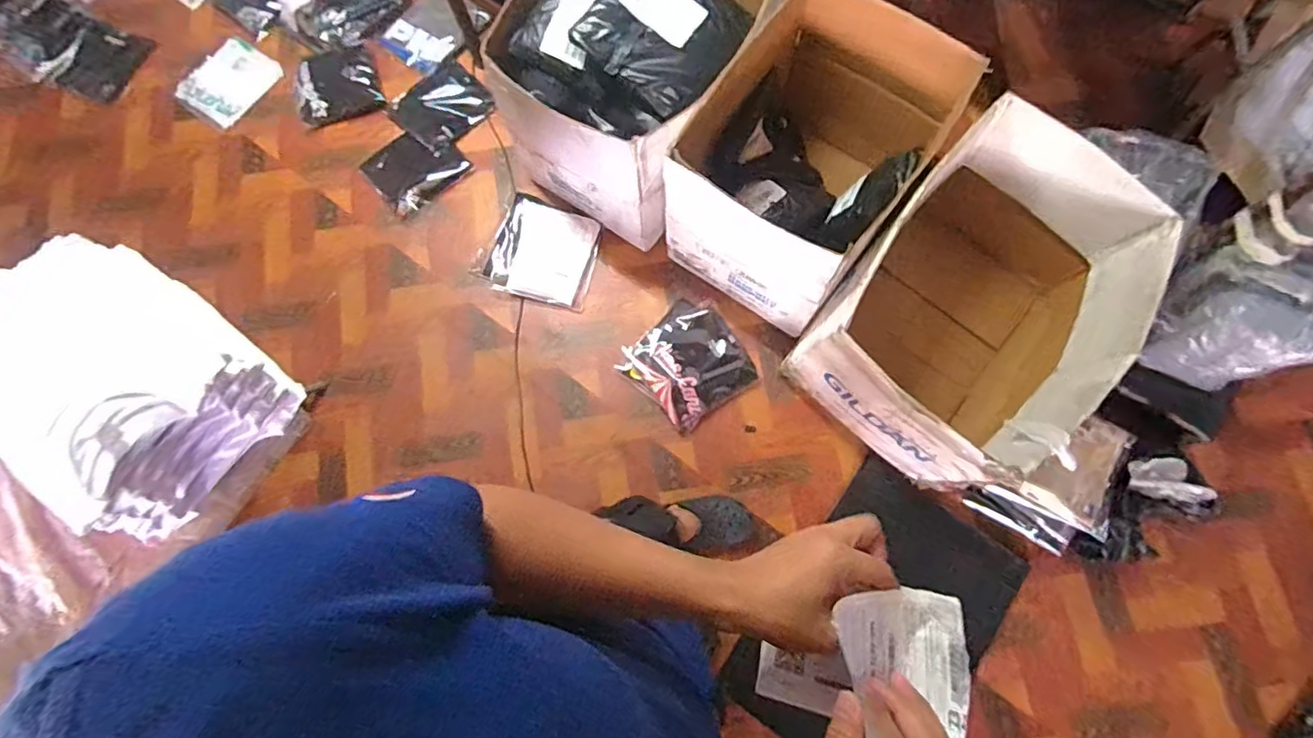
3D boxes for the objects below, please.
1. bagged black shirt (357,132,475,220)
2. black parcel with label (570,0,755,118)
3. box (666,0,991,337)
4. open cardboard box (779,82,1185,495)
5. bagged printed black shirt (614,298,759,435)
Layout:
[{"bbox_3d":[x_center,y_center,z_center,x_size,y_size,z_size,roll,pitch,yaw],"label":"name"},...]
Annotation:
[{"bbox_3d":[-0.681,-0.568,1.588,0.222,0.024,0.239,43,81,11],"label":"bagged black shirt"},{"bbox_3d":[0.023,-0.683,1.106,0.274,0.094,0.293,37,80,10],"label":"black parcel with label"},{"bbox_3d":[0.362,-0.505,1.288,0.410,0.361,0.673,33,79,9],"label":"box"},{"bbox_3d":[0.673,-0.124,1.215,0.469,0.408,0.661,39,80,10],"label":"open cardboard box"},{"bbox_3d":[0.082,-0.014,1.417,0.274,0.027,0.267,-42,78,-8],"label":"bagged printed black shirt"}]

